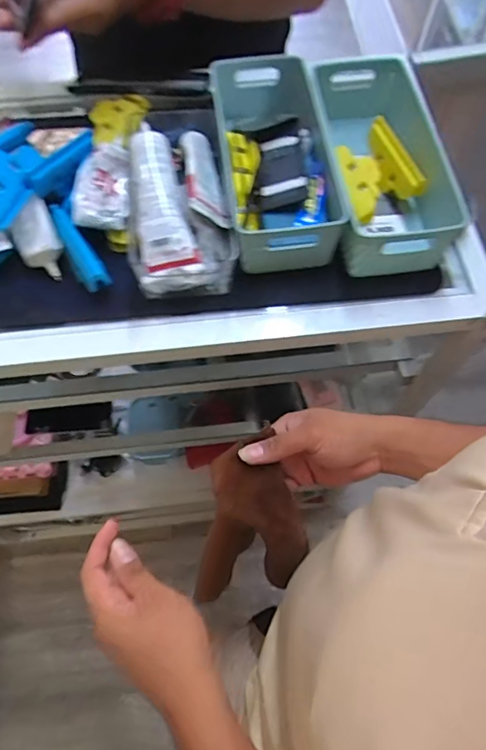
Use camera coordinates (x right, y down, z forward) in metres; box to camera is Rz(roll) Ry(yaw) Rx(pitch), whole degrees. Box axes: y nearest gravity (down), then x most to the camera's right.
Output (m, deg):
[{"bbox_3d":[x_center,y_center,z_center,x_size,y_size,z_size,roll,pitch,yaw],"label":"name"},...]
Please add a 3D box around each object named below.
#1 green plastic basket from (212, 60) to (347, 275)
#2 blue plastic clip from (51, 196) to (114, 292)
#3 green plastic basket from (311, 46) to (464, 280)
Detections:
[{"bbox_3d":[0.031,-0.221,0.506,0.107,0.067,0.235,-3,65,-1],"label":"green plastic basket"},{"bbox_3d":[-0.160,-0.123,0.478,0.027,0.034,0.097,-28,68,-12],"label":"blue plastic clip"},{"bbox_3d":[0.150,-0.218,0.521,0.120,0.085,0.251,-4,65,-2],"label":"green plastic basket"}]

